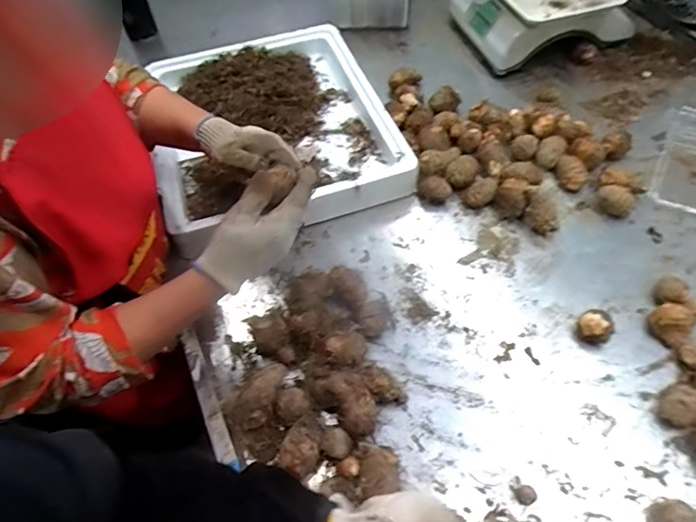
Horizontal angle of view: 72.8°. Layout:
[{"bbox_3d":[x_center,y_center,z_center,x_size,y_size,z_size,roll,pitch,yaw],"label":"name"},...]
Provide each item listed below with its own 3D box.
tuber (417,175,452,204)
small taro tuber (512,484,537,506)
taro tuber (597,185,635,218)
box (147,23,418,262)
[{"bbox_3d":[0.134,-0.110,0.739,0.050,0.037,0.035,-3,56,2],"label":"tuber"},{"bbox_3d":[0.192,0.252,0.510,0.019,0.013,0.019,-2,56,3],"label":"small taro tuber"},{"bbox_3d":[0.404,-0.092,0.712,0.052,0.045,0.043,31,64,22],"label":"taro tuber"},{"bbox_3d":[-0.134,-0.245,0.811,0.375,0.090,0.447,-20,57,-9],"label":"box"}]

